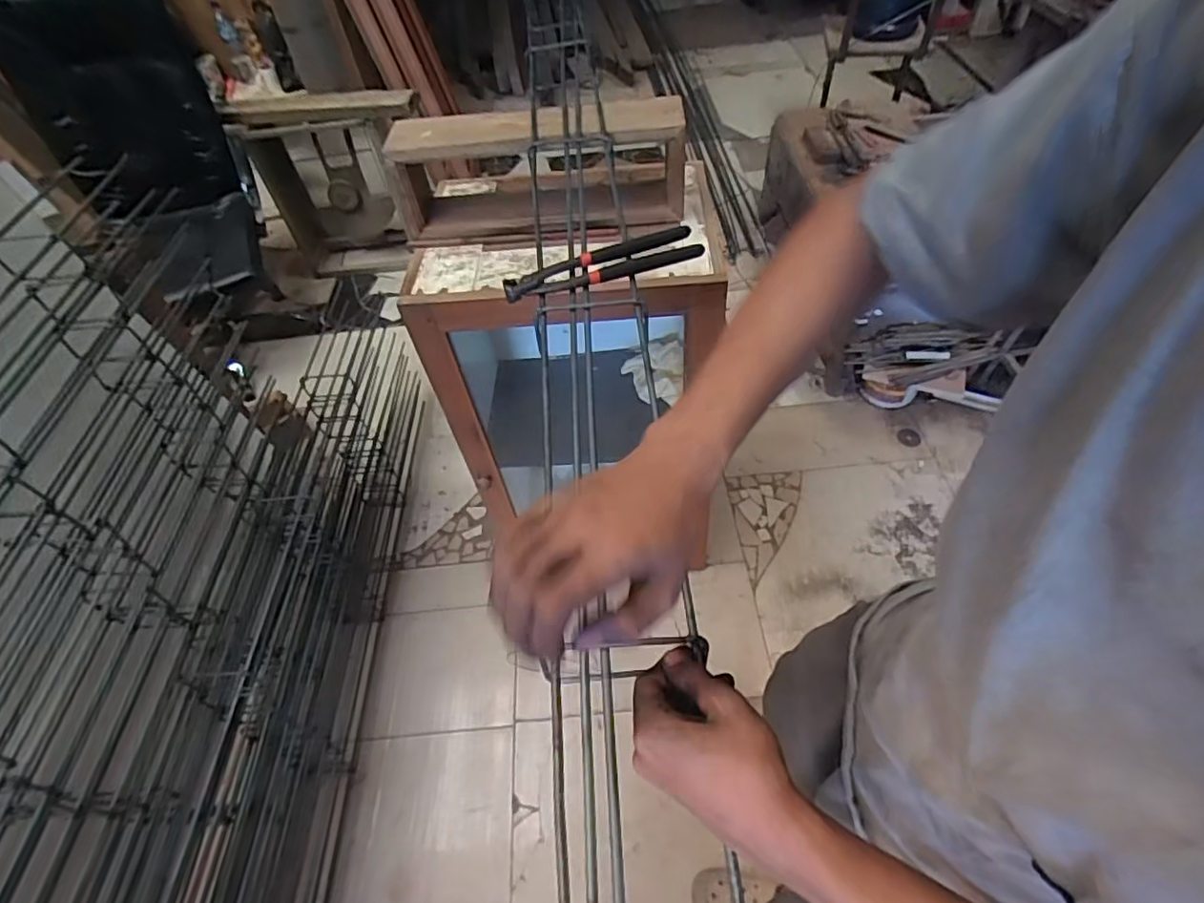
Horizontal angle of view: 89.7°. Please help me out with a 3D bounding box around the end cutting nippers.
[{"bbox_3d":[-0.001,-0.208,0.657,0.213,0.030,0.047,-13,52,-5],"label":"end cutting nippers"}]

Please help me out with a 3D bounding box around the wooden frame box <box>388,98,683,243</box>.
[{"bbox_3d":[-0.108,-0.448,0.971,0.470,0.165,0.129,-2,52,4],"label":"wooden frame box"}]

